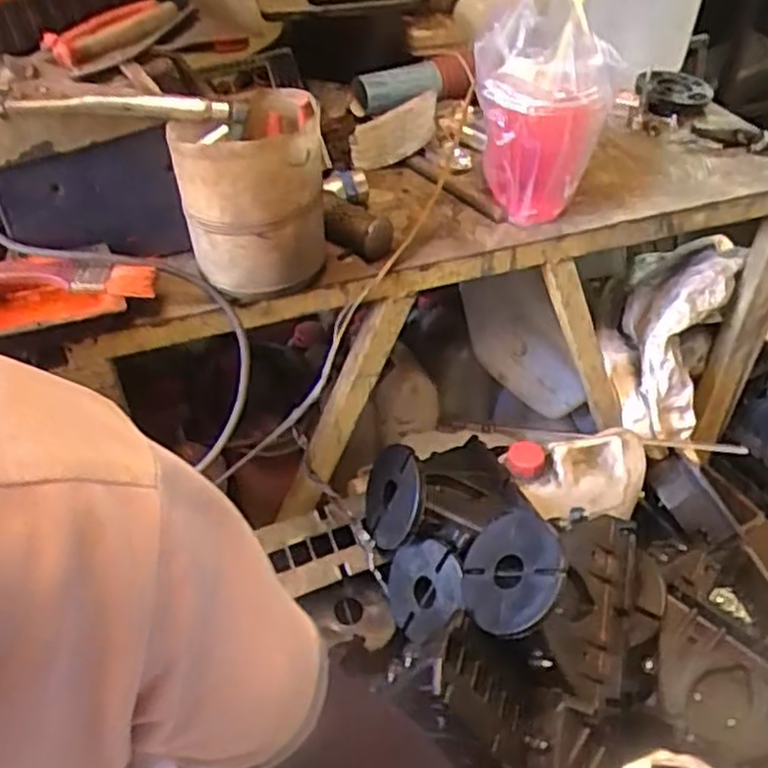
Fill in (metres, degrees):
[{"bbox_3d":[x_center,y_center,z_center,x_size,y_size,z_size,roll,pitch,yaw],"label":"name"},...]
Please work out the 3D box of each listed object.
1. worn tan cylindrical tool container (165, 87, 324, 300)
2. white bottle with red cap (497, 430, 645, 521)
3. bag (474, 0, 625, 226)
[{"bbox_3d":[-0.120,-0.173,0.682,0.123,0.143,0.124,0,42,0],"label":"worn tan cylindrical tool container"},{"bbox_3d":[0.246,0.116,0.935,0.185,0.081,0.087,-7,43,-8],"label":"white bottle with red cap"},{"bbox_3d":[0.160,-0.282,0.750,0.130,0.212,0.104,1,42,1],"label":"bag"}]

